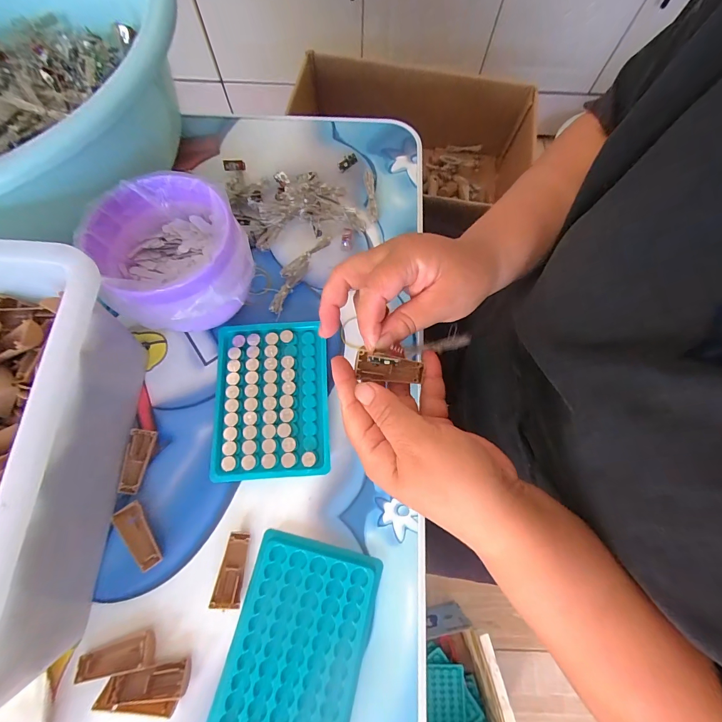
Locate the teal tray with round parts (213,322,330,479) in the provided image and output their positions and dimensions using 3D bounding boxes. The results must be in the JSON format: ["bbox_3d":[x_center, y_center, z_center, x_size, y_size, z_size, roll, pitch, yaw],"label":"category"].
[{"bbox_3d":[-0.076,0.031,0.299,0.094,0.017,0.130,-3,73,-2],"label":"teal tray with round parts"}]

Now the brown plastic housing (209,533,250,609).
[{"bbox_3d":[-0.096,0.155,0.261,0.018,0.011,0.049,3,72,0],"label":"brown plastic housing"}]

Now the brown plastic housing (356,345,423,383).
[{"bbox_3d":[0.018,0.005,0.253,0.044,0.010,0.019,11,90,-11],"label":"brown plastic housing"}]

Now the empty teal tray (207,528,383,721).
[{"bbox_3d":[-0.044,0.199,0.249,0.093,0.009,0.128,14,73,4],"label":"empty teal tray"}]

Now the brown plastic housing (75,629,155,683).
[{"bbox_3d":[-0.172,0.207,0.244,0.050,0.010,0.019,-14,71,-3],"label":"brown plastic housing"}]

